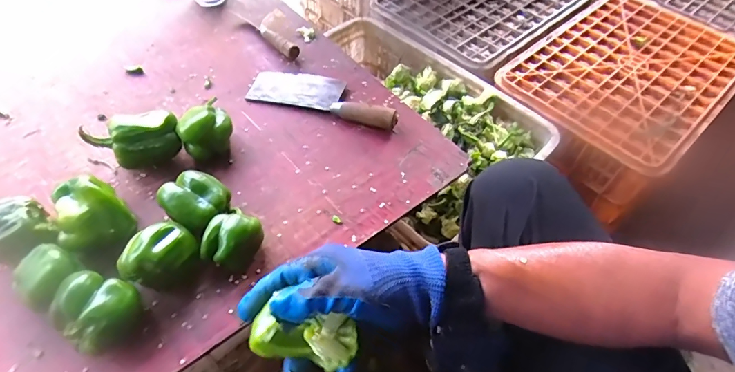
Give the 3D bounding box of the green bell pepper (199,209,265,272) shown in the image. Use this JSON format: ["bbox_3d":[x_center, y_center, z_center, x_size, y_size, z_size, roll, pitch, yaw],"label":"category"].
[{"bbox_3d":[-0.162,0.060,0.492,0.064,0.056,0.070,34,60,20],"label":"green bell pepper"}]

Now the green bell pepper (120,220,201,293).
[{"bbox_3d":[-0.232,0.082,0.472,0.076,0.063,0.061,-20,57,-16],"label":"green bell pepper"}]

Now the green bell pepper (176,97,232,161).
[{"bbox_3d":[-0.226,-0.075,0.590,0.073,0.065,0.060,-37,63,-25],"label":"green bell pepper"}]

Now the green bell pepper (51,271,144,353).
[{"bbox_3d":[-0.270,0.132,0.426,0.070,0.072,0.067,1,54,-1],"label":"green bell pepper"}]

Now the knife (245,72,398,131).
[{"bbox_3d":[-0.067,-0.150,0.662,0.241,0.033,0.083,14,55,8],"label":"knife"}]

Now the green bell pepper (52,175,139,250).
[{"bbox_3d":[-0.321,0.041,0.489,0.072,0.084,0.073,1,54,-1],"label":"green bell pepper"}]

